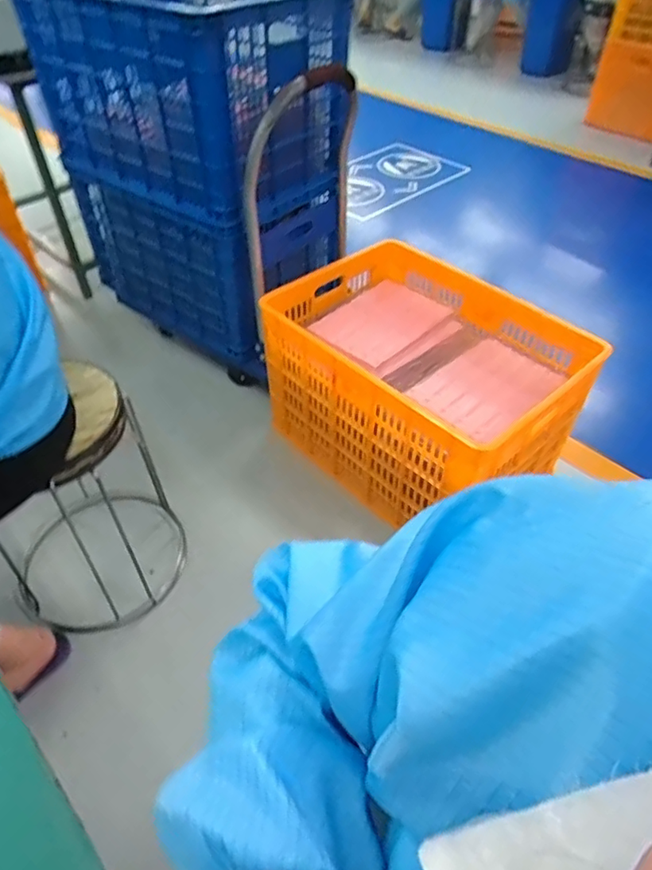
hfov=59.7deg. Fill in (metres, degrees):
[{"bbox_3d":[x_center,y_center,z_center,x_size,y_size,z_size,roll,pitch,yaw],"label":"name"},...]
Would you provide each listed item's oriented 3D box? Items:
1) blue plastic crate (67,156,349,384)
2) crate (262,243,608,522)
[{"bbox_3d":[-0.328,-0.546,1.672,0.653,0.430,0.393,28,52,24],"label":"blue plastic crate"},{"bbox_3d":[0.205,-0.121,1.389,0.447,0.383,0.698,-35,55,-28],"label":"crate"}]

